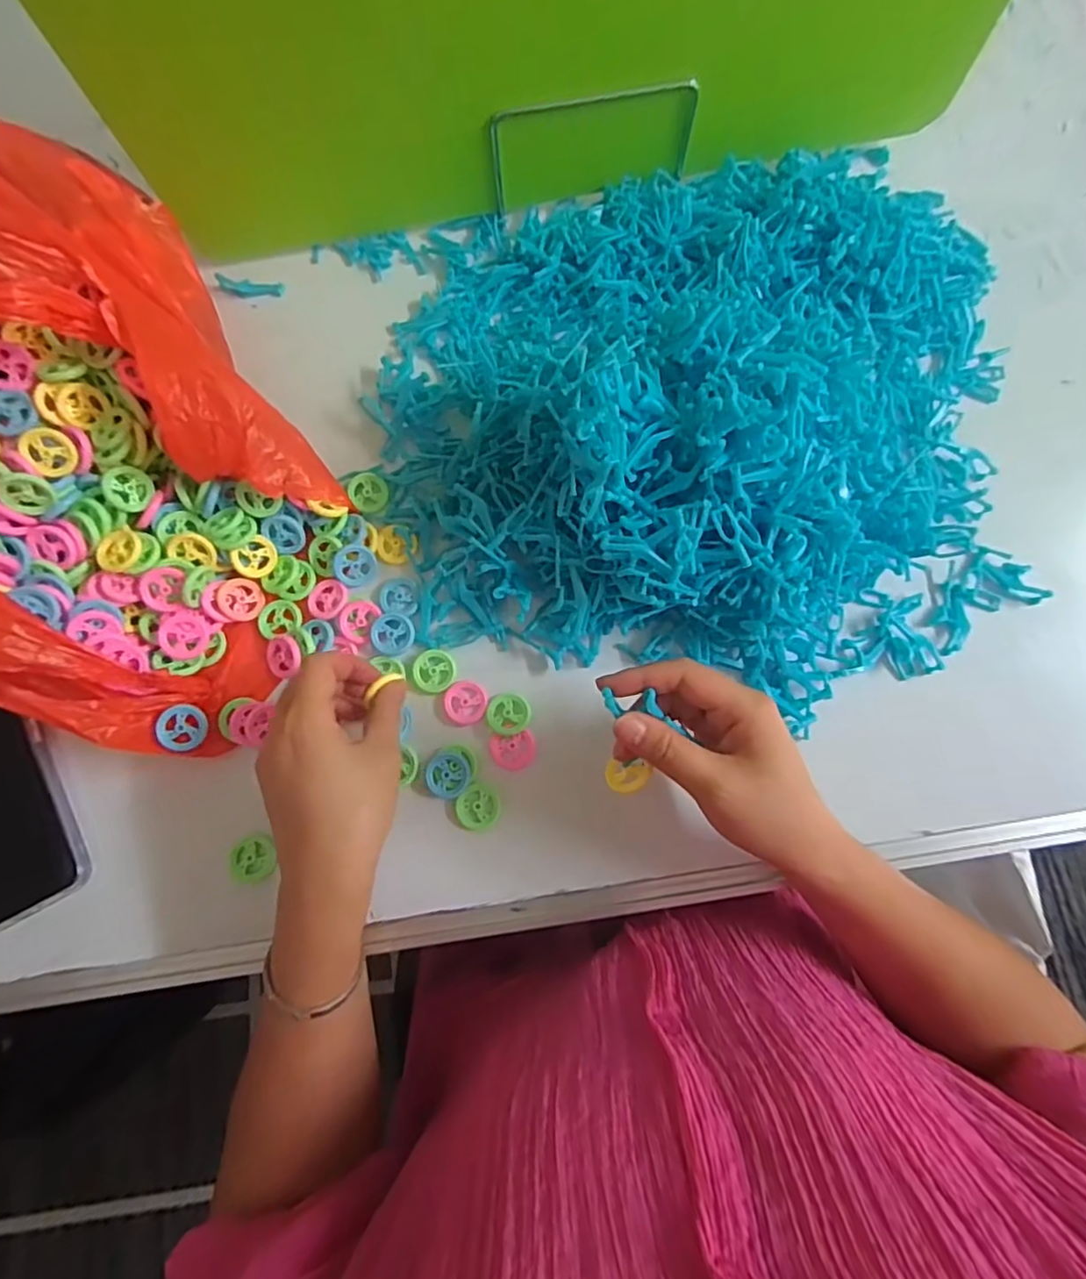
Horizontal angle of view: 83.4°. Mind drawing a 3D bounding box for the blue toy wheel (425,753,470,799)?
[{"bbox_3d":[-0.062,0.089,0.401,0.028,0.009,0.029,0,76,1],"label":"blue toy wheel"}]

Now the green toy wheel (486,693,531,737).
[{"bbox_3d":[-0.023,0.051,0.412,0.028,0.012,0.028,0,76,1],"label":"green toy wheel"}]

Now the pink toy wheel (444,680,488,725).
[{"bbox_3d":[-0.053,0.043,0.417,0.029,0.014,0.029,0,76,1],"label":"pink toy wheel"}]

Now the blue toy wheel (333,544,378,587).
[{"bbox_3d":[-0.131,-0.052,0.427,0.028,0.004,0.028,-2,98,-16],"label":"blue toy wheel"}]

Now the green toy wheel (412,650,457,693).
[{"bbox_3d":[-0.074,0.021,0.416,0.028,0.005,0.028,0,76,1],"label":"green toy wheel"}]

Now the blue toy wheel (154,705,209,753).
[{"bbox_3d":[-0.231,0.057,0.391,0.029,0.004,0.029,2,85,-28],"label":"blue toy wheel"}]

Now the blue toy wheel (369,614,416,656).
[{"bbox_3d":[-0.103,-0.004,0.417,0.029,0.004,0.029,0,76,1],"label":"blue toy wheel"}]

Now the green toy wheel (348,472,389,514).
[{"bbox_3d":[-0.127,-0.107,0.442,0.026,0.005,0.027,0,76,1],"label":"green toy wheel"}]

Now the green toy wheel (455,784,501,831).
[{"bbox_3d":[-0.042,0.109,0.396,0.028,0.004,0.028,0,76,1],"label":"green toy wheel"}]

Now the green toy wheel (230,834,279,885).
[{"bbox_3d":[-0.187,0.142,0.395,0.029,0.011,0.030,0,76,1],"label":"green toy wheel"}]

